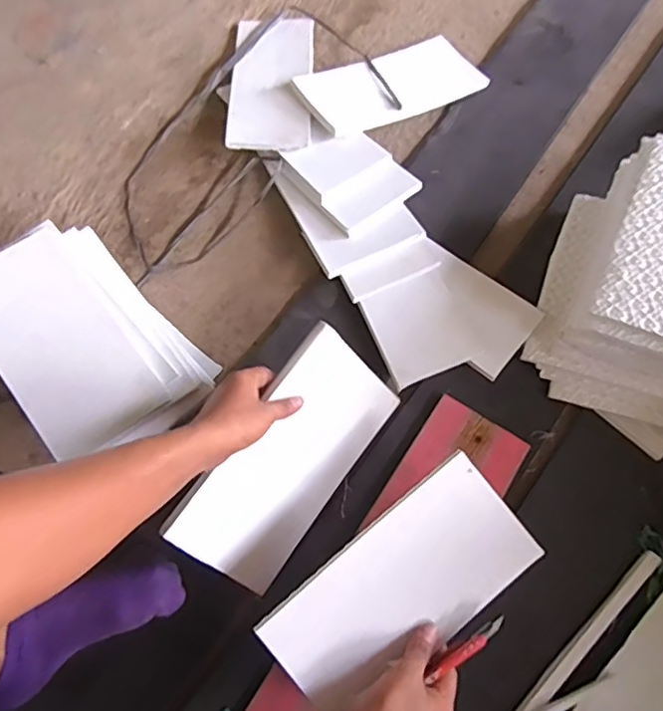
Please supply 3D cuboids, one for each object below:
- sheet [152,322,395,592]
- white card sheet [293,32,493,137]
[{"bbox_3d":[-0.044,0.119,0.664,0.151,0.012,0.280,45,75,-30],"label":"sheet"},{"bbox_3d":[0.092,-0.412,0.894,0.273,0.014,0.132,-26,68,-16],"label":"white card sheet"}]

